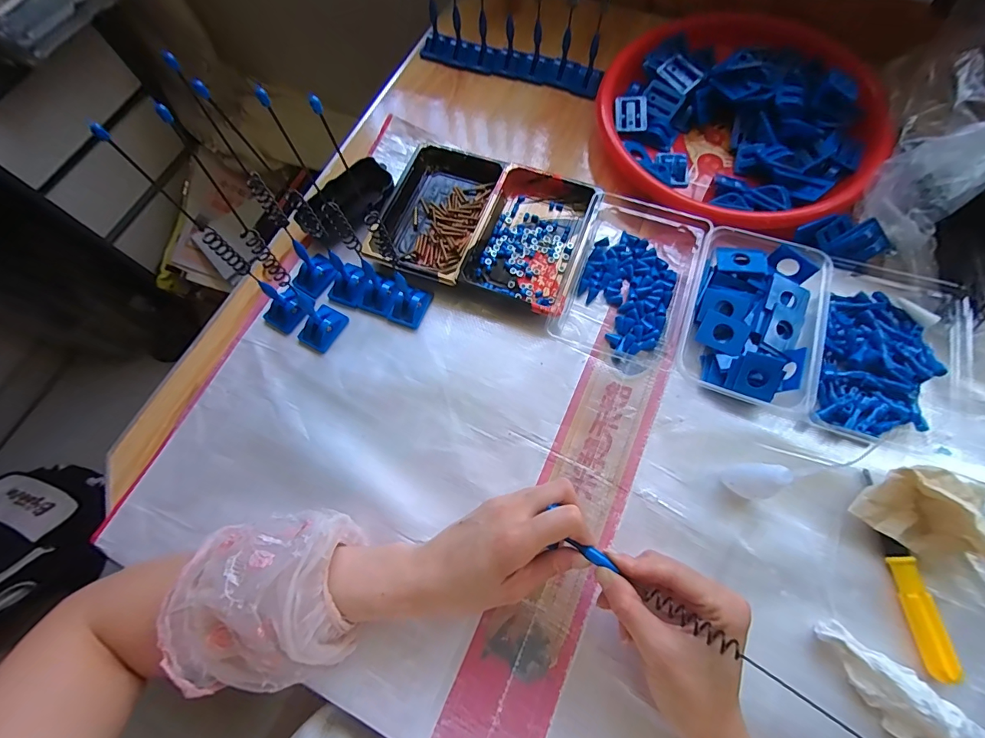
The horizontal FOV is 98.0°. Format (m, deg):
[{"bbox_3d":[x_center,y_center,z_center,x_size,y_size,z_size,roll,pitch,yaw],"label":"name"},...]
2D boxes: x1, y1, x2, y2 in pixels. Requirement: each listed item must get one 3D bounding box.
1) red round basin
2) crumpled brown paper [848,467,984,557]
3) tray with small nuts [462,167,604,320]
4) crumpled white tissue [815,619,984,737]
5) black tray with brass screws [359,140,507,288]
[{"bbox_3d":[0.268,-0.277,0.465,0.278,0.056,0.279,-1,69,2],"label":"red round basin"},{"bbox_3d":[0.341,0.106,0.319,0.115,0.054,0.064,15,71,8],"label":"crumpled brown paper"},{"bbox_3d":[0.041,-0.135,0.440,0.107,0.024,0.157,18,71,9],"label":"tray with small nuts"},{"bbox_3d":[0.289,0.227,0.289,0.058,0.028,0.119,-24,70,-6],"label":"crumpled white tissue"},{"bbox_3d":[-0.059,-0.169,0.460,0.108,0.025,0.161,19,71,10],"label":"black tray with brass screws"}]

